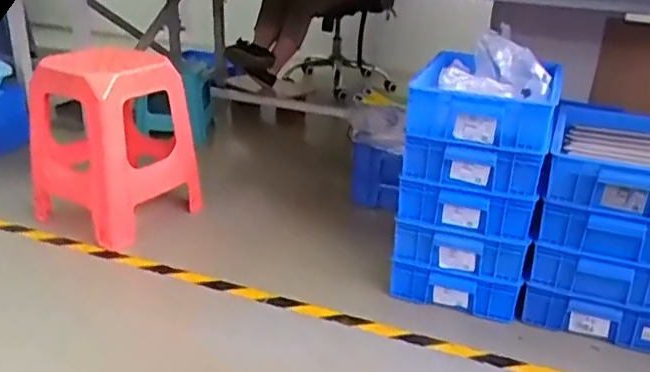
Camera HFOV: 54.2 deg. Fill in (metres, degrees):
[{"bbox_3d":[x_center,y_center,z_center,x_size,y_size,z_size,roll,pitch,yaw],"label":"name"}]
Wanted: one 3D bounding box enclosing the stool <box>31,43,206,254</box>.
[{"bbox_3d":[-0.576,-0.133,1.725,0.359,0.446,0.297,18,27,31],"label":"stool"}]

